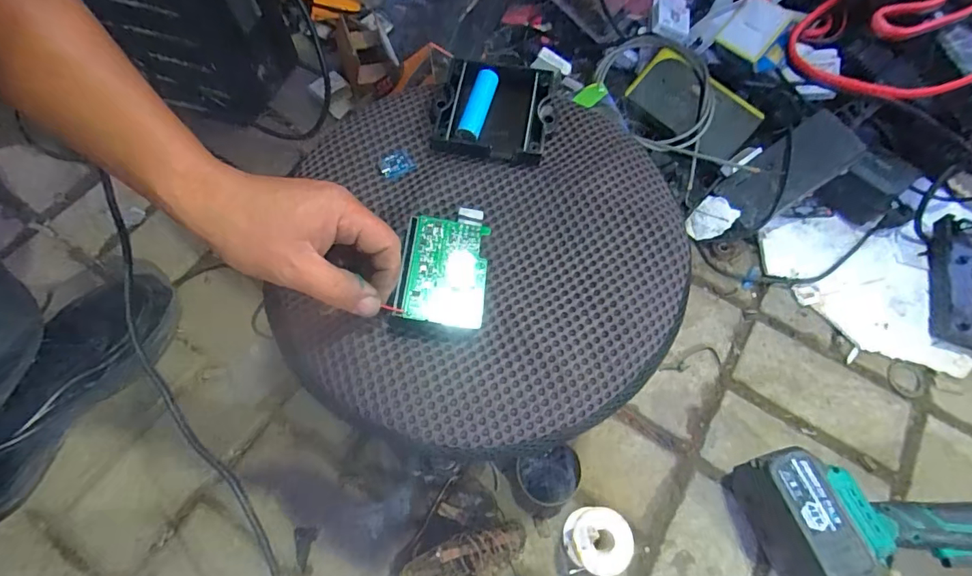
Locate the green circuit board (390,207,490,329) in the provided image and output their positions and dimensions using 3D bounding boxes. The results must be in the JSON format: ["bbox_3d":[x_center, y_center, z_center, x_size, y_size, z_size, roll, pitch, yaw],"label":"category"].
[{"bbox_3d":[-0.028,-0.018,0.322,0.057,0.011,0.091,5,64,1],"label":"green circuit board"}]

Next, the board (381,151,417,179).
[{"bbox_3d":[-0.073,-0.100,0.378,0.027,0.004,0.022,-31,70,-14],"label":"board"}]

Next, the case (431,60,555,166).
[{"bbox_3d":[0.008,-0.153,0.393,0.095,0.021,0.097,12,66,5],"label":"case"}]

